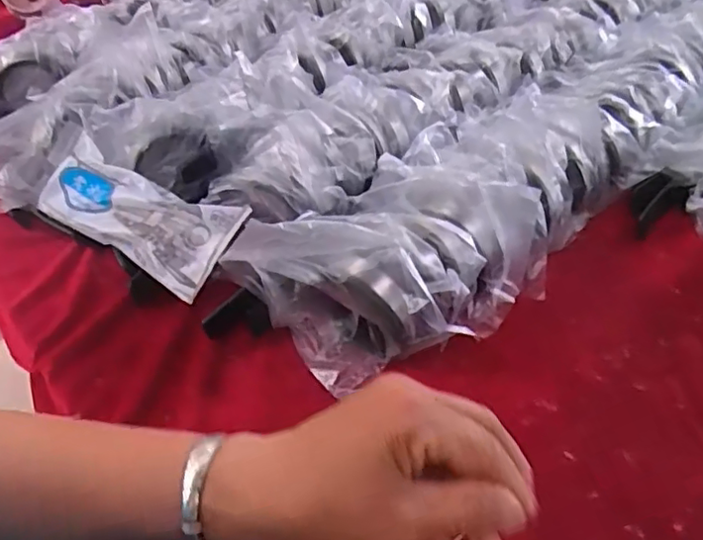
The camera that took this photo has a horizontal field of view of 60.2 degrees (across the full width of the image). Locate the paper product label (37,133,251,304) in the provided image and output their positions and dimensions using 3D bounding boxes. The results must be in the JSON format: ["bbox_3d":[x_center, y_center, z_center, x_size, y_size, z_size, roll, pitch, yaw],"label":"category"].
[{"bbox_3d":[-0.158,-0.043,0.447,0.170,0.018,0.070,28,81,20],"label":"paper product label"}]

